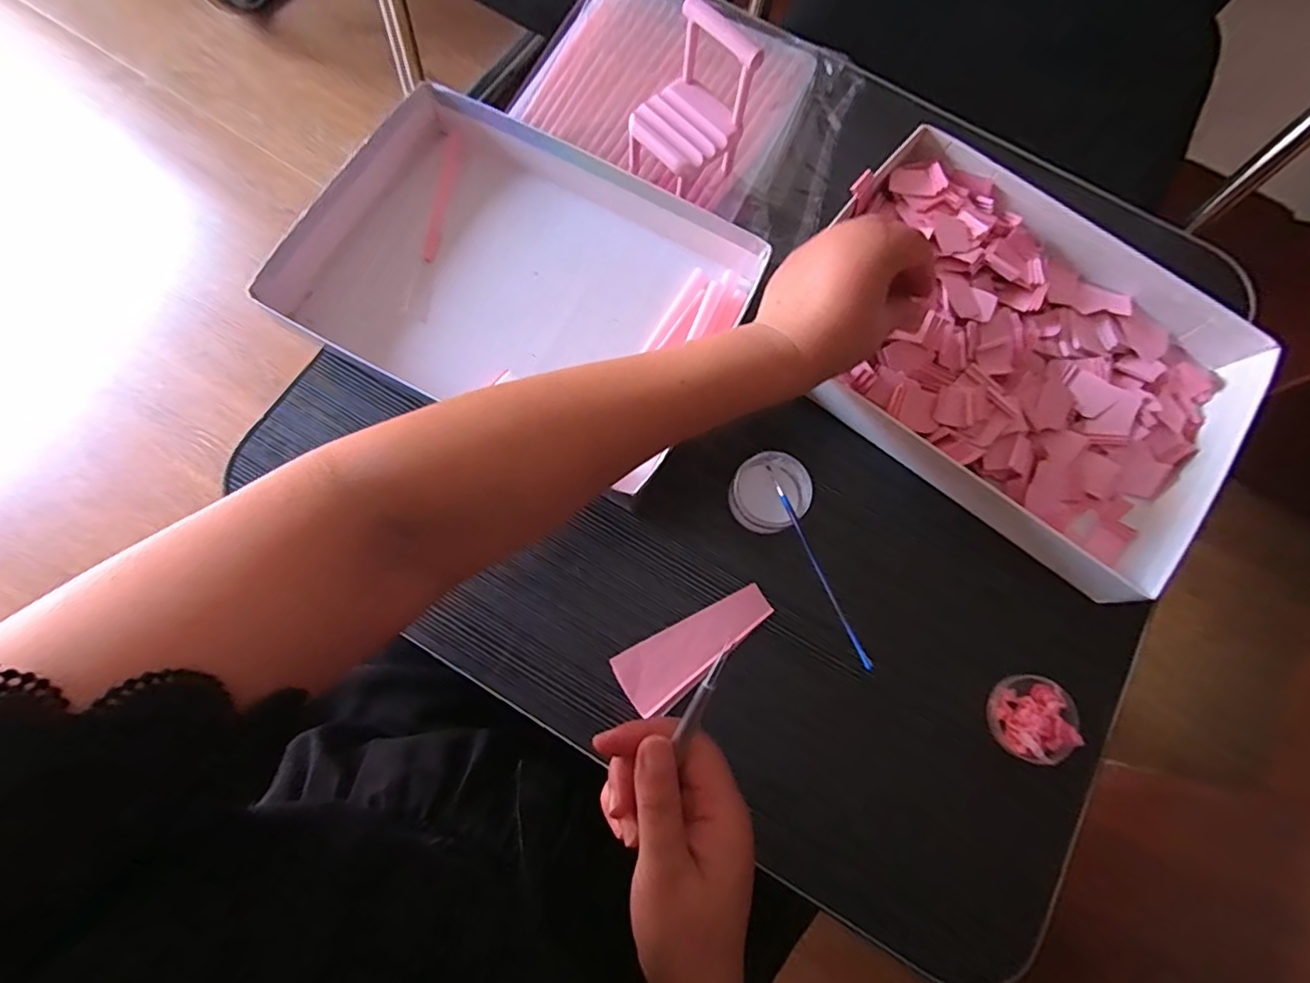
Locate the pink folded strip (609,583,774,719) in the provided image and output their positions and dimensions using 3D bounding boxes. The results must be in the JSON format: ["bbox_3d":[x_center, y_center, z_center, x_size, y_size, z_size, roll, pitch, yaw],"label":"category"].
[{"bbox_3d":[0.029,0.103,0.368,0.108,0.004,0.042,-27,79,-7],"label":"pink folded strip"}]

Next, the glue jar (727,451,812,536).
[{"bbox_3d":[0.076,0.001,0.381,0.055,0.024,0.050,0,77,-1],"label":"glue jar"}]

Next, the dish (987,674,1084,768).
[{"bbox_3d":[0.239,0.144,0.357,0.048,0.019,0.051,0,77,-1],"label":"dish"}]

